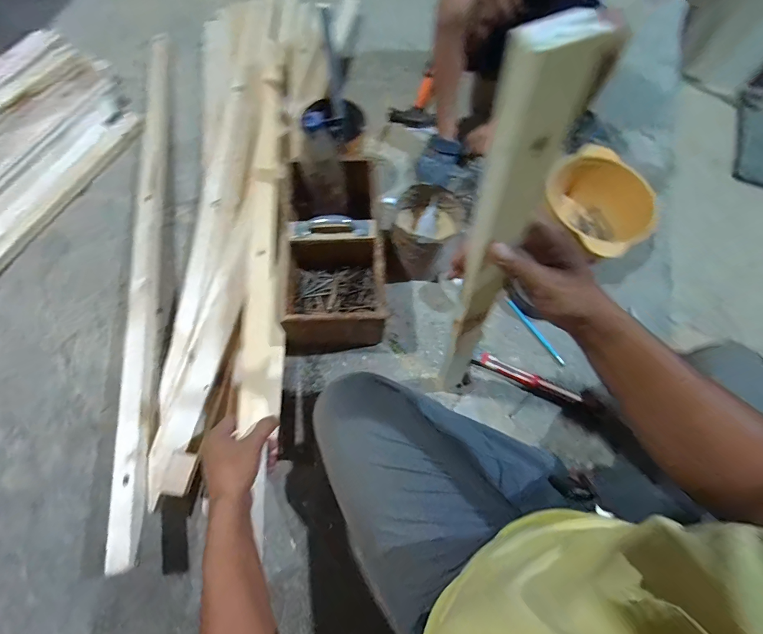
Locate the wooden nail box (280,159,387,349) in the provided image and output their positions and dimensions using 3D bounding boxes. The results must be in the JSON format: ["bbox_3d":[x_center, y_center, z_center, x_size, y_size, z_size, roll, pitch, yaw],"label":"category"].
[{"bbox_3d":[-0.079,-0.051,0.651,0.160,0.138,0.196,-1,69,1],"label":"wooden nail box"}]

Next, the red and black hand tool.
[{"bbox_3d":[0.263,0.115,0.667,0.181,0.019,0.028,25,73,8],"label":"red and black hand tool"}]

